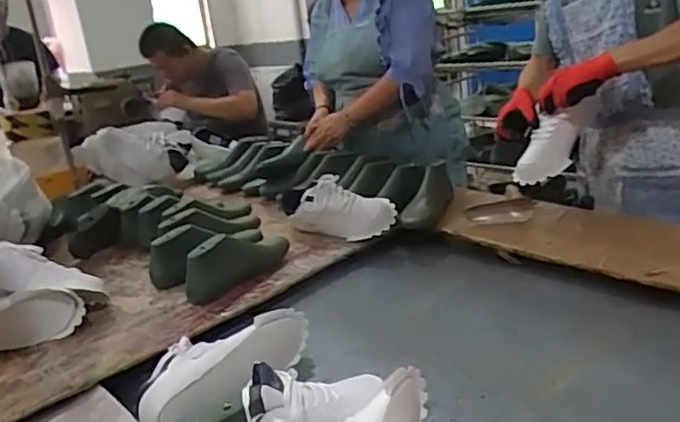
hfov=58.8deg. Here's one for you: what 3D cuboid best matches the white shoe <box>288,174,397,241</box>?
[{"bbox_3d":[0.005,0.002,1.367,0.244,0.145,0.098,8,24,36],"label":"white shoe"}]

